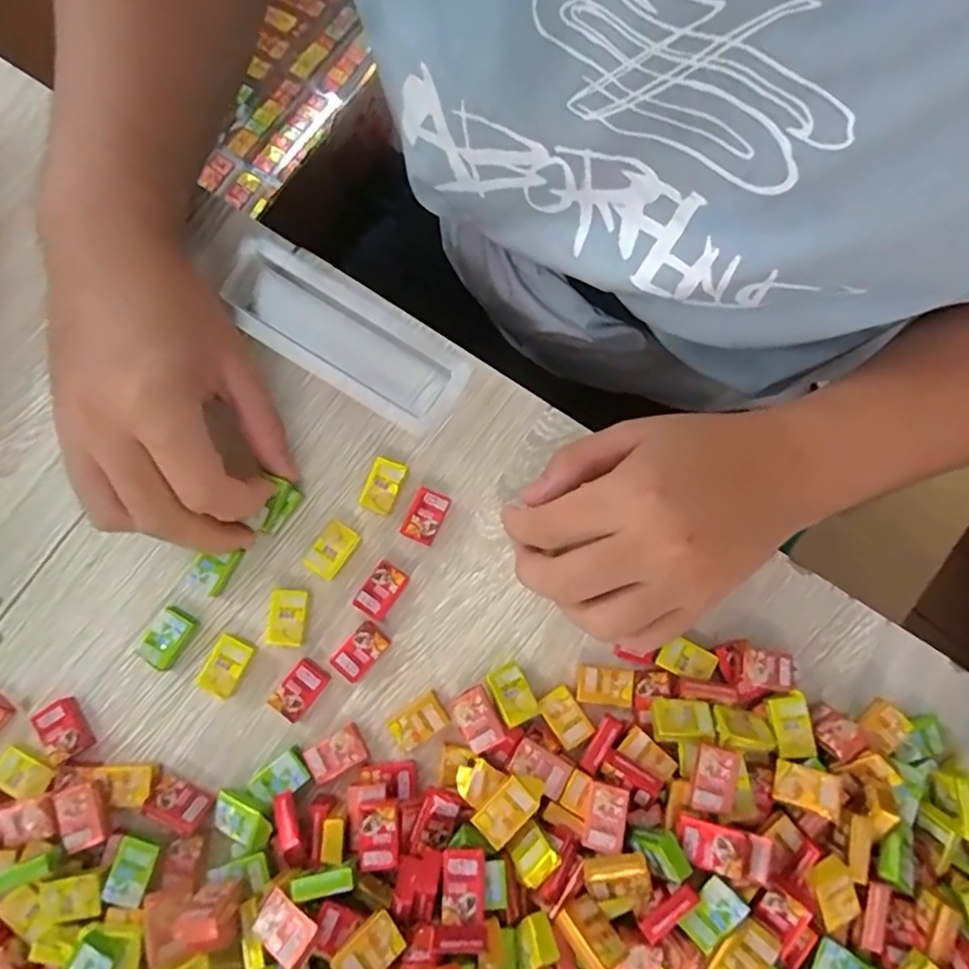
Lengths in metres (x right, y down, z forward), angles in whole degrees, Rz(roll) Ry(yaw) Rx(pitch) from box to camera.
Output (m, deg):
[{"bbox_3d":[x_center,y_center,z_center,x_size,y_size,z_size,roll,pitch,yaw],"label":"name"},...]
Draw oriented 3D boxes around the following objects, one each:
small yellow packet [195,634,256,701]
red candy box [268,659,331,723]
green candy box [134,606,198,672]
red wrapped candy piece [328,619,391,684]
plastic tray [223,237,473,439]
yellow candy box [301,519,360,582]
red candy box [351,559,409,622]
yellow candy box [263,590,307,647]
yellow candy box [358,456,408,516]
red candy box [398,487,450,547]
[{"bbox_3d":[-0.122,0.086,0.282,0.018,0.009,0.027,25,80,5],"label":"small yellow packet"},{"bbox_3d":[-0.087,0.097,0.280,0.016,0.009,0.025,36,81,7],"label":"red candy box"},{"bbox_3d":[-0.151,0.073,0.282,0.018,0.010,0.026,36,81,7],"label":"green candy box"},{"bbox_3d":[-0.059,0.079,0.284,0.016,0.009,0.026,42,81,8],"label":"red wrapped candy piece"},{"bbox_3d":[-0.076,-0.079,0.313,0.135,0.012,0.050,30,80,6],"label":"plastic tray"},{"bbox_3d":[-0.075,0.032,0.291,0.017,0.010,0.026,31,80,6],"label":"yellow candy box"},{"bbox_3d":[-0.050,0.052,0.290,0.017,0.008,0.026,34,80,7],"label":"red candy box"},{"bbox_3d":[-0.094,0.064,0.285,0.017,0.010,0.026,7,78,2],"label":"yellow candy box"},{"bbox_3d":[-0.051,0.001,0.297,0.017,0.010,0.026,25,79,5],"label":"yellow candy box"},{"bbox_3d":[-0.030,0.016,0.296,0.019,0.009,0.026,23,79,5],"label":"red candy box"}]

